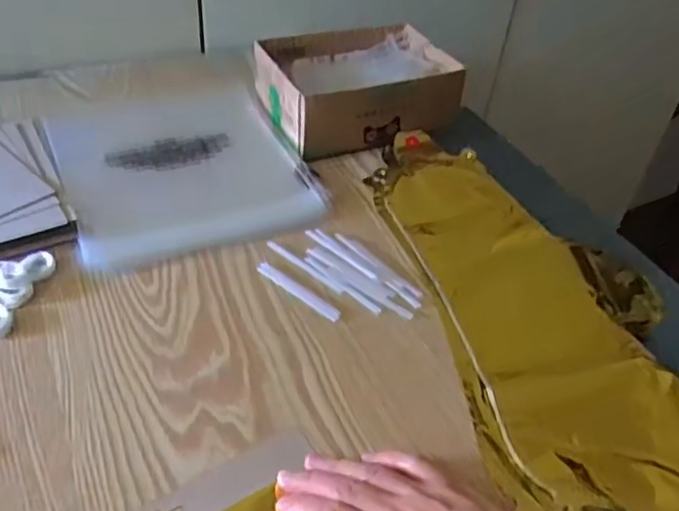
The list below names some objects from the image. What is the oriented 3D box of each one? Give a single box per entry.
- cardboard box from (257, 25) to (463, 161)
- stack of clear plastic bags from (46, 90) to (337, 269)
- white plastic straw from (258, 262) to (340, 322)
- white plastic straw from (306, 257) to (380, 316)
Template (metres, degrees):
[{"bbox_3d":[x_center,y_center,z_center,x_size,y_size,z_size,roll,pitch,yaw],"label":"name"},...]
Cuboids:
[{"bbox_3d":[0.017,-0.180,0.679,0.190,0.066,0.155,-15,46,-22],"label":"cardboard box"},{"bbox_3d":[-0.148,-0.088,0.602,0.203,0.015,0.226,-16,46,-23],"label":"stack of clear plastic bags"},{"bbox_3d":[-0.032,0.026,0.497,0.081,0.004,0.011,33,48,27],"label":"white plastic straw"},{"bbox_3d":[0.002,0.022,0.507,0.080,0.004,0.009,35,49,28],"label":"white plastic straw"}]

